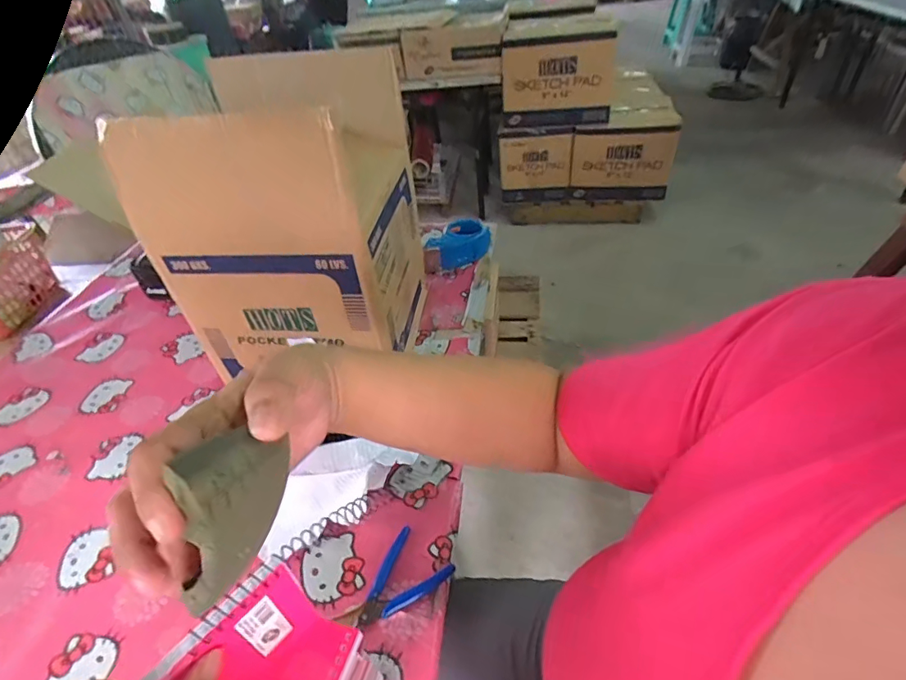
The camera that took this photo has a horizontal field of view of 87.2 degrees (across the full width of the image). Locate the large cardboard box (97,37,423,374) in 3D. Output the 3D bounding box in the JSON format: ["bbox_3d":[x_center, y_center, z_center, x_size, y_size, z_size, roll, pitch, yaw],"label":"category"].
[{"bbox_3d":[-0.228,-0.170,0.731,0.294,0.378,0.302,3,43,10],"label":"large cardboard box"}]

